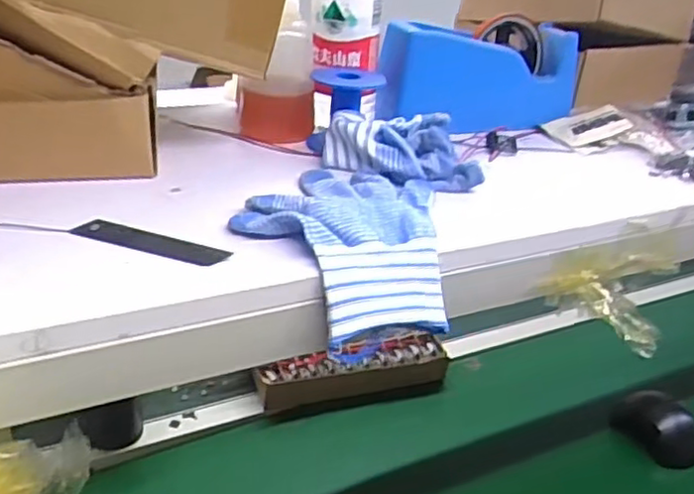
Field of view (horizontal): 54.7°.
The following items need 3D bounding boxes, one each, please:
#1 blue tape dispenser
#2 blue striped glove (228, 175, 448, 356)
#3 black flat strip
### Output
[{"bbox_3d":[0.129,-0.168,0.655,0.201,0.086,0.071,-10,33,-25],"label":"blue tape dispenser"},{"bbox_3d":[-0.007,-0.003,0.449,0.134,0.051,0.165,3,30,-4],"label":"blue striped glove"},{"bbox_3d":[-0.119,-0.004,0.409,0.100,0.004,0.021,14,31,14],"label":"black flat strip"}]

